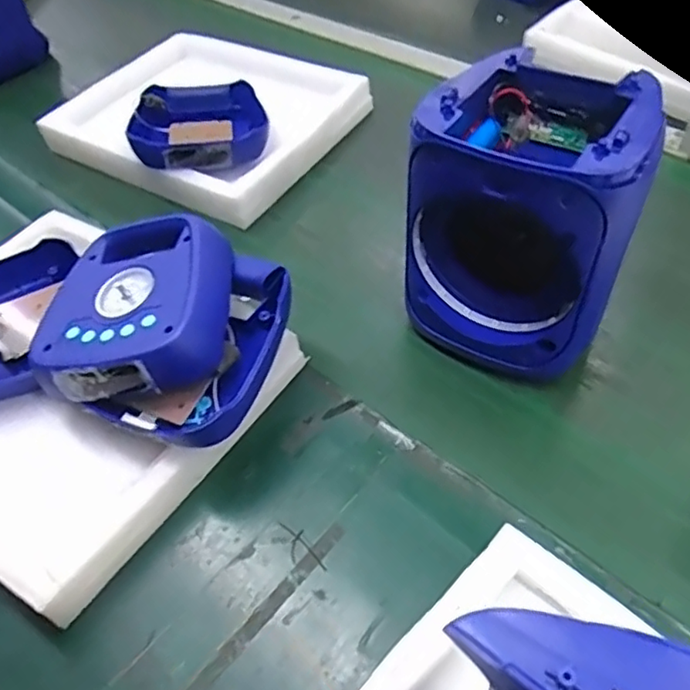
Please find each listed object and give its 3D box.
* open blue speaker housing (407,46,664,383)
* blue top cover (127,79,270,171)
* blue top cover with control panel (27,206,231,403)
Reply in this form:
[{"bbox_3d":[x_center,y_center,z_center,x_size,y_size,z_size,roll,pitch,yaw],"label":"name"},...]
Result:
[{"bbox_3d":[0.152,-0.103,0.525,0.158,0.214,0.168,23,57,23],"label":"open blue speaker housing"},{"bbox_3d":[-0.185,-0.280,0.784,0.167,0.060,0.183,-12,51,-3],"label":"blue top cover"},{"bbox_3d":[-0.169,-0.038,0.513,0.153,0.054,0.164,-1,51,5],"label":"blue top cover with control panel"}]

